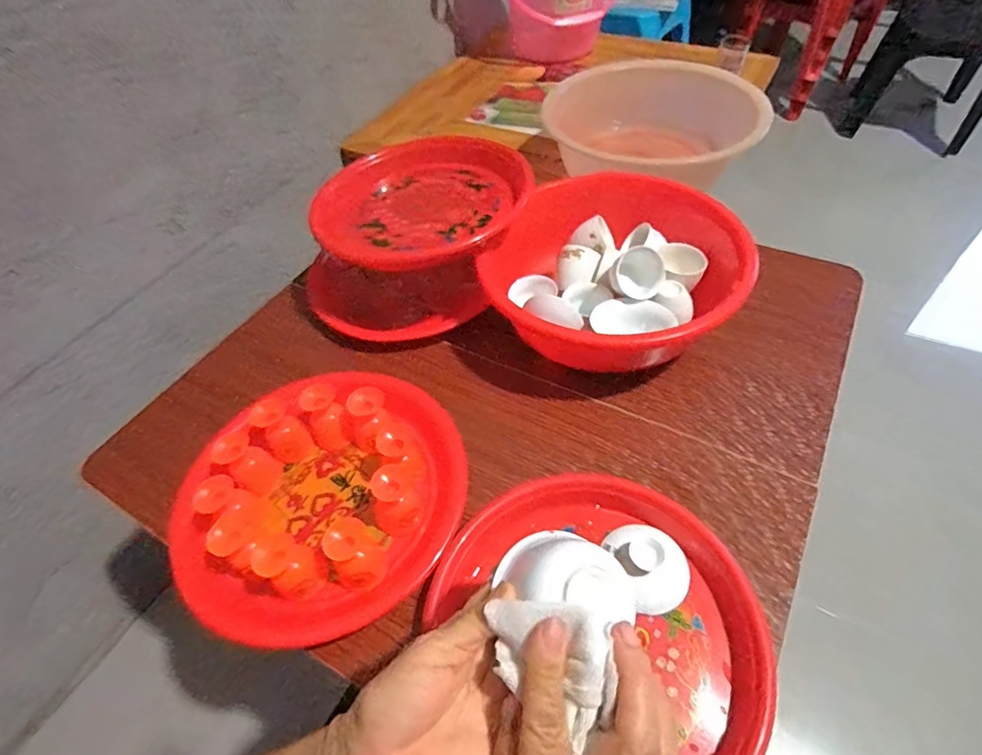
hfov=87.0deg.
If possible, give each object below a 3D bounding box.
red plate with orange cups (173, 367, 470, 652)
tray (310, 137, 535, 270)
[{"bbox_3d":[-0.146,0.105,0.459,0.224,0.063,0.236,-3,51,4],"label":"red plate with orange cups"},{"bbox_3d":[-0.078,-0.208,0.608,0.241,0.034,0.238,-5,51,2],"label":"tray"}]

